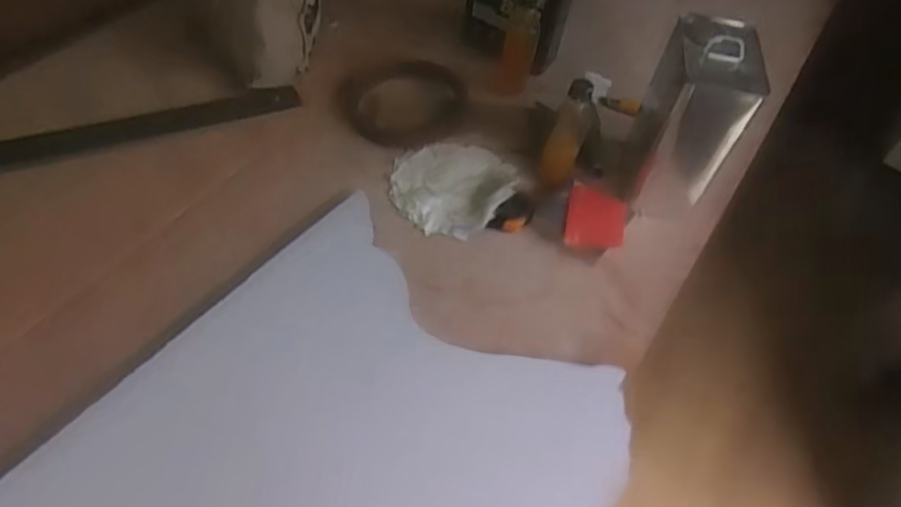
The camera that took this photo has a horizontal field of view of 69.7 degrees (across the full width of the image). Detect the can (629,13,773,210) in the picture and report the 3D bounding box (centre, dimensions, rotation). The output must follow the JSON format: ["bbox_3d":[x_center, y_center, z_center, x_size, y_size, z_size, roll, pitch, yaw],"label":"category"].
[{"bbox_3d":[0.339,-0.191,0.896,0.108,0.220,0.161,13,53,1],"label":"can"}]

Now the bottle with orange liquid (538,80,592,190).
[{"bbox_3d":[0.162,-0.164,0.891,0.049,0.158,0.037,24,35,14],"label":"bottle with orange liquid"}]

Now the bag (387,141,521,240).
[{"bbox_3d":[0.002,-0.109,0.939,0.176,0.037,0.170,-35,65,-29],"label":"bag"}]

